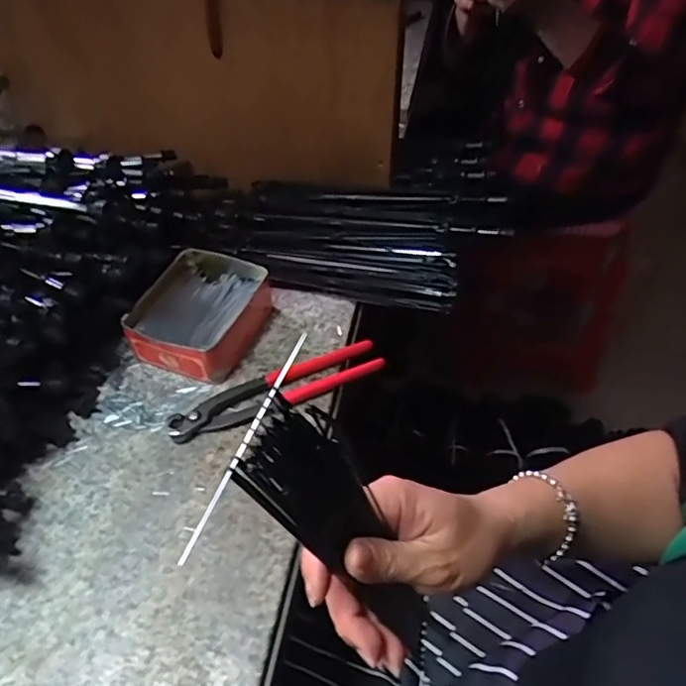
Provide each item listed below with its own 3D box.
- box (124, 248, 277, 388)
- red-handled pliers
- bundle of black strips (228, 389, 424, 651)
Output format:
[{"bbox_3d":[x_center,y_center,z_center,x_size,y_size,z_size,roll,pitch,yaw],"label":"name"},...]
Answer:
[{"bbox_3d":[-0.138,-0.032,0.532,0.109,0.042,0.126,14,49,14],"label":"box"},{"bbox_3d":[-0.059,0.040,0.493,0.191,0.018,0.042,-18,49,-15],"label":"red-handled pliers"},{"bbox_3d":[-0.004,0.081,0.248,0.042,0.141,0.015,-28,27,-1],"label":"bundle of black strips"}]

